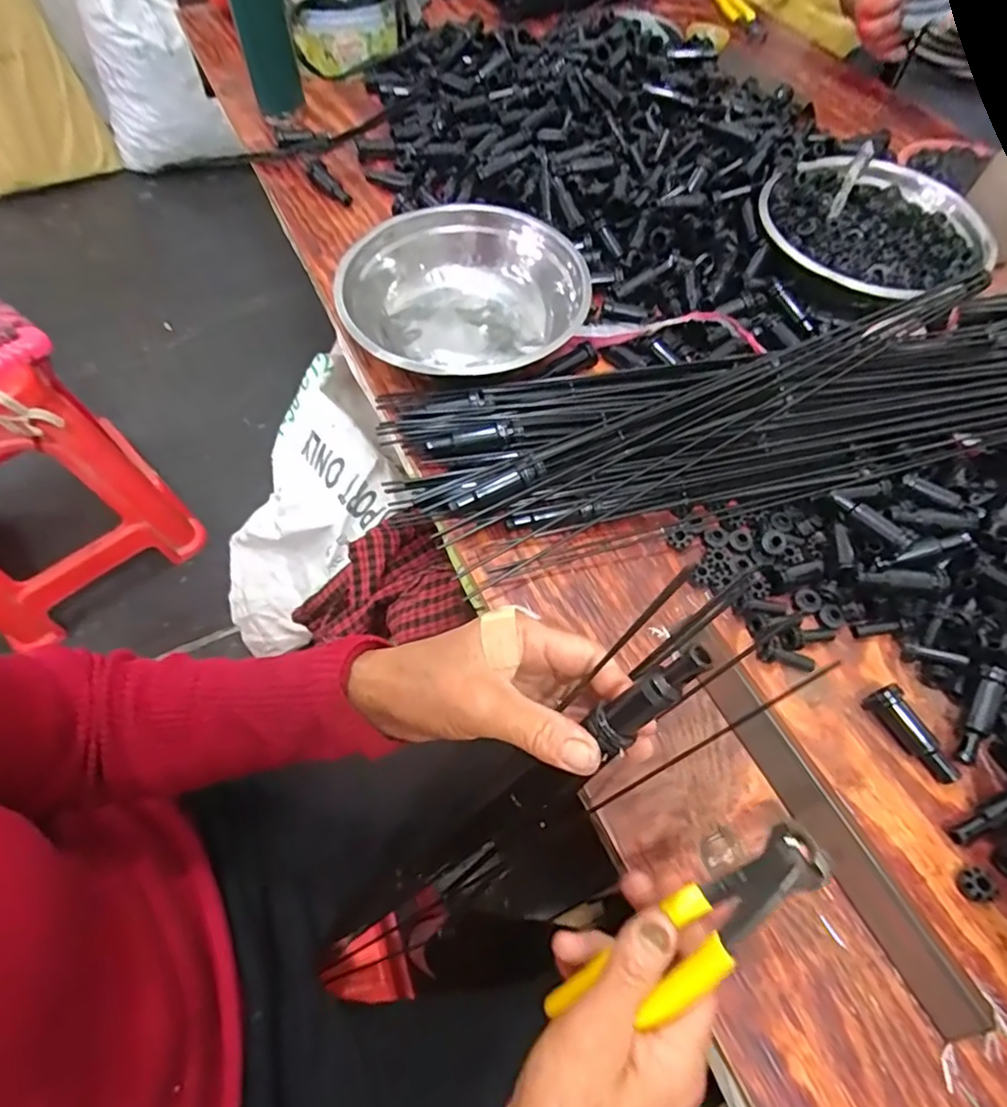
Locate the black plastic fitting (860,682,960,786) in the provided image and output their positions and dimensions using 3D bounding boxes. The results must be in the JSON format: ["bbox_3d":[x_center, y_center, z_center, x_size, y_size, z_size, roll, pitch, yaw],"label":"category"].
[{"bbox_3d":[0.271,0.120,0.390,0.023,0.023,0.067,-30,67,-18],"label":"black plastic fitting"}]

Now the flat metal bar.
[{"bbox_3d":[0.196,0.156,0.367,0.033,0.011,0.248,-24,65,-15],"label":"flat metal bar"}]

